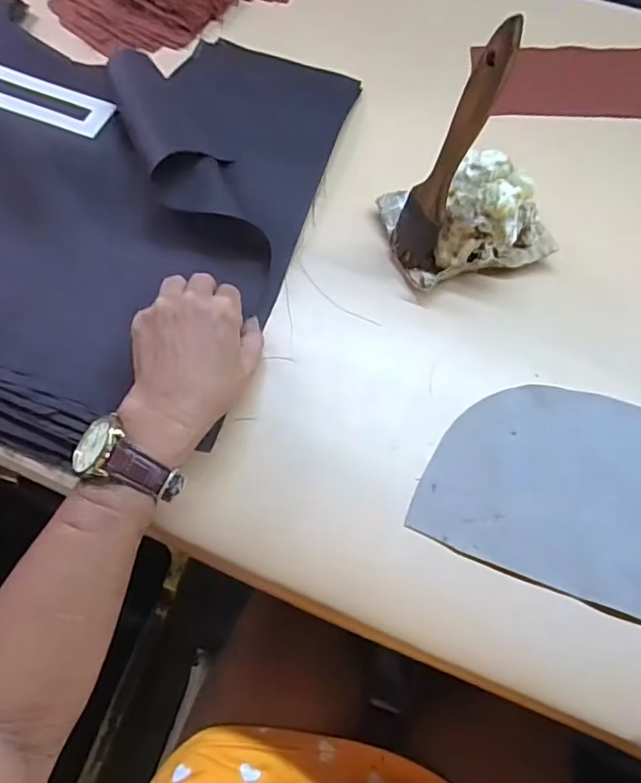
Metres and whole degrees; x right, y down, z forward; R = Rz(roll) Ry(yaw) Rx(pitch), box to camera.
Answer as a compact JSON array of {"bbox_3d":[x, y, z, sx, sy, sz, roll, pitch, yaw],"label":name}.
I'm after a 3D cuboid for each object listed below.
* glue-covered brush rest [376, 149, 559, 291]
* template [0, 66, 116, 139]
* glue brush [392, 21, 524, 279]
[{"bbox_3d":[0.112,-0.139,0.416,0.120,0.090,0.088,-16,67,-8],"label":"glue-covered brush rest"},{"bbox_3d":[-0.242,-0.239,0.445,0.157,0.006,0.047,21,61,4],"label":"template"},{"bbox_3d":[0.078,-0.142,0.364,0.043,0.180,0.029,12,66,5],"label":"glue brush"}]

